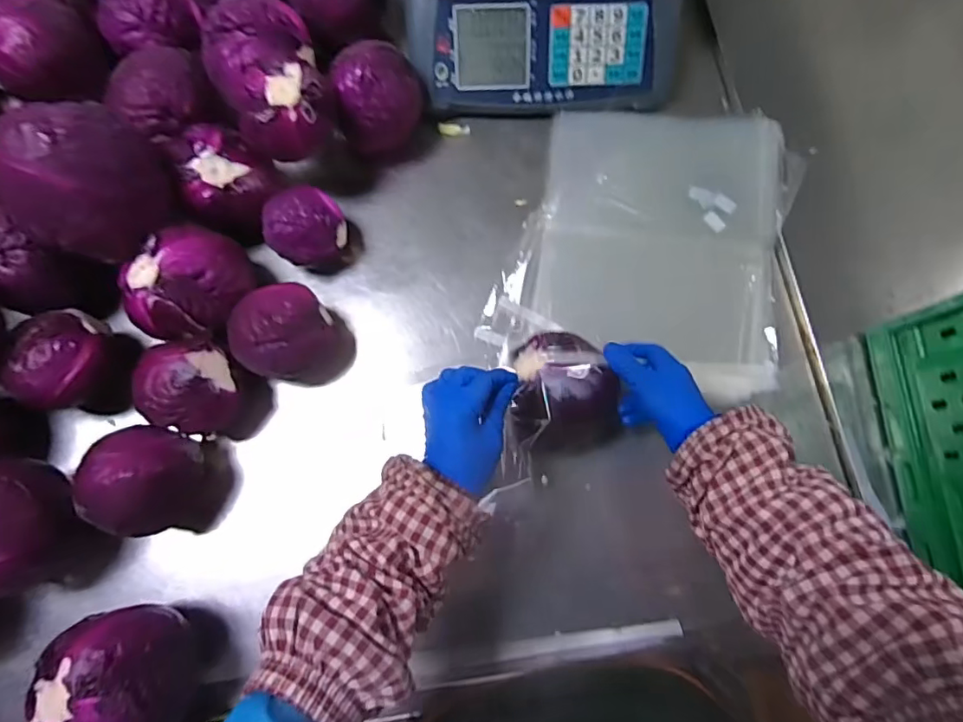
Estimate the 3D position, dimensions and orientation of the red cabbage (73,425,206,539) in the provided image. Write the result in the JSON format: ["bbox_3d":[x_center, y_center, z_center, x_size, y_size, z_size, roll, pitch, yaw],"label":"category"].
[{"bbox_3d":[-0.328,0.116,0.521,0.094,0.098,0.100,27,78,5],"label":"red cabbage"}]

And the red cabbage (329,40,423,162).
[{"bbox_3d":[-0.117,-0.293,0.625,0.094,0.114,0.097,-9,77,-3],"label":"red cabbage"}]

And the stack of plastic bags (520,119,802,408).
[{"bbox_3d":[0.215,-0.147,0.625,0.288,0.027,0.326,12,77,2],"label":"stack of plastic bags"}]

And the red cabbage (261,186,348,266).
[{"bbox_3d":[-0.196,-0.149,0.600,0.082,0.082,0.075,0,77,-1],"label":"red cabbage"}]

